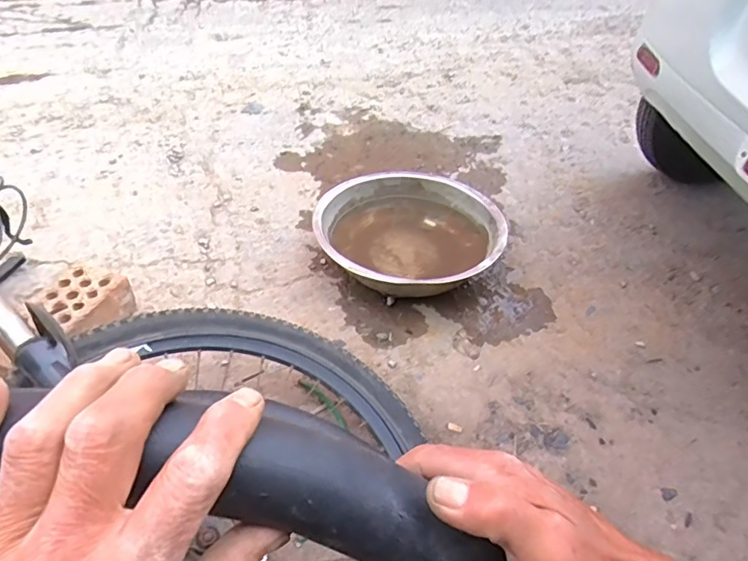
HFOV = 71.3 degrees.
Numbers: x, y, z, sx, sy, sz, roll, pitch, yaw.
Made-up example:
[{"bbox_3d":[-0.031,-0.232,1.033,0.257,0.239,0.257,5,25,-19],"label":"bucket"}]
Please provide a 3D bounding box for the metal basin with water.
[{"bbox_3d":[0.076,-0.092,1.083,0.367,0.109,0.355,0,43,0],"label":"metal basin with water"}]

